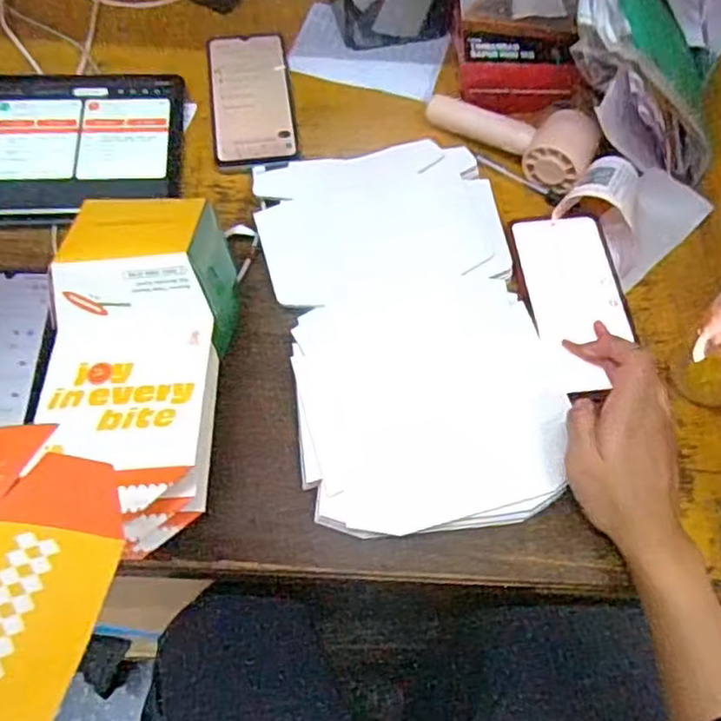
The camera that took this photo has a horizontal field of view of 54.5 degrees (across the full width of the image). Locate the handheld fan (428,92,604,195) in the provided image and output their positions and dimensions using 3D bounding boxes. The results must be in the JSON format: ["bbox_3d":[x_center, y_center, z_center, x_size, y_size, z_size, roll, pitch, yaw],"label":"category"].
[{"bbox_3d":[0.134,-0.206,0.611,0.148,0.040,0.056,36,68,15],"label":"handheld fan"}]

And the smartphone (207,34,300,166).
[{"bbox_3d":[-0.101,-0.244,0.650,0.074,0.014,0.160,-6,64,-5],"label":"smartphone"}]

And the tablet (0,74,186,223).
[{"bbox_3d":[-0.283,-0.193,0.606,0.246,0.013,0.162,-3,64,-3],"label":"tablet"}]

